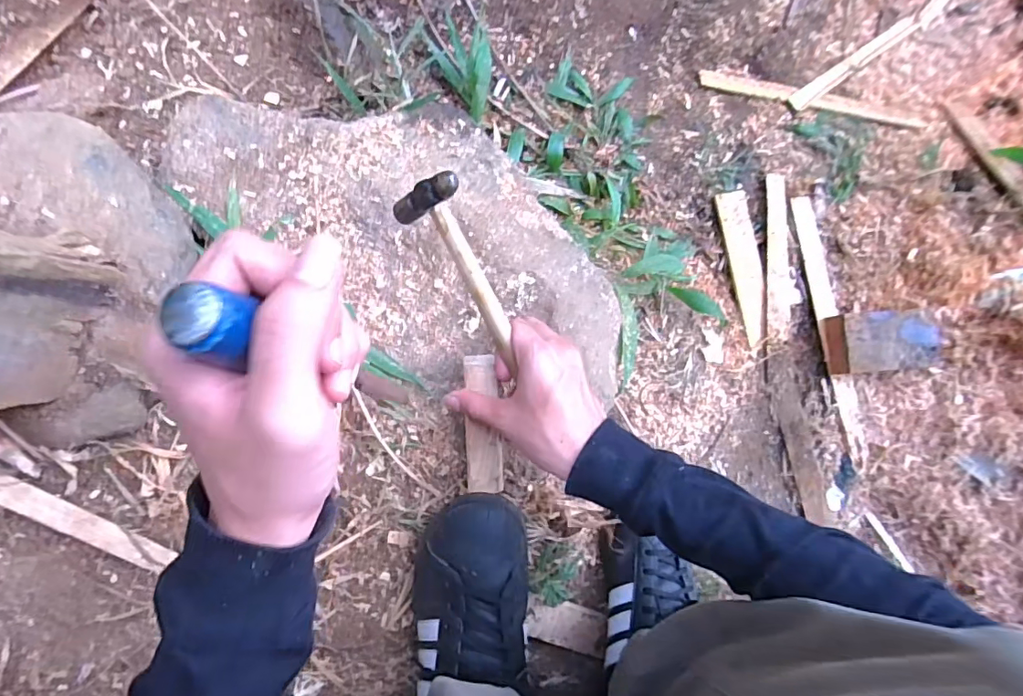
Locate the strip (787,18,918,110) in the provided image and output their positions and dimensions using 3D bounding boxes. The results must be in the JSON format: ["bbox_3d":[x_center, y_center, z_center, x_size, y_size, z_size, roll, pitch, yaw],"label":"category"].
[{"bbox_3d":[0.570,-0.474,0.840,0.374,0.016,0.026,-37,95,-21],"label":"strip"}]

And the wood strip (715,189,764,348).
[{"bbox_3d":[0.333,-0.115,0.723,0.045,0.010,0.215,-12,87,1],"label":"wood strip"}]

